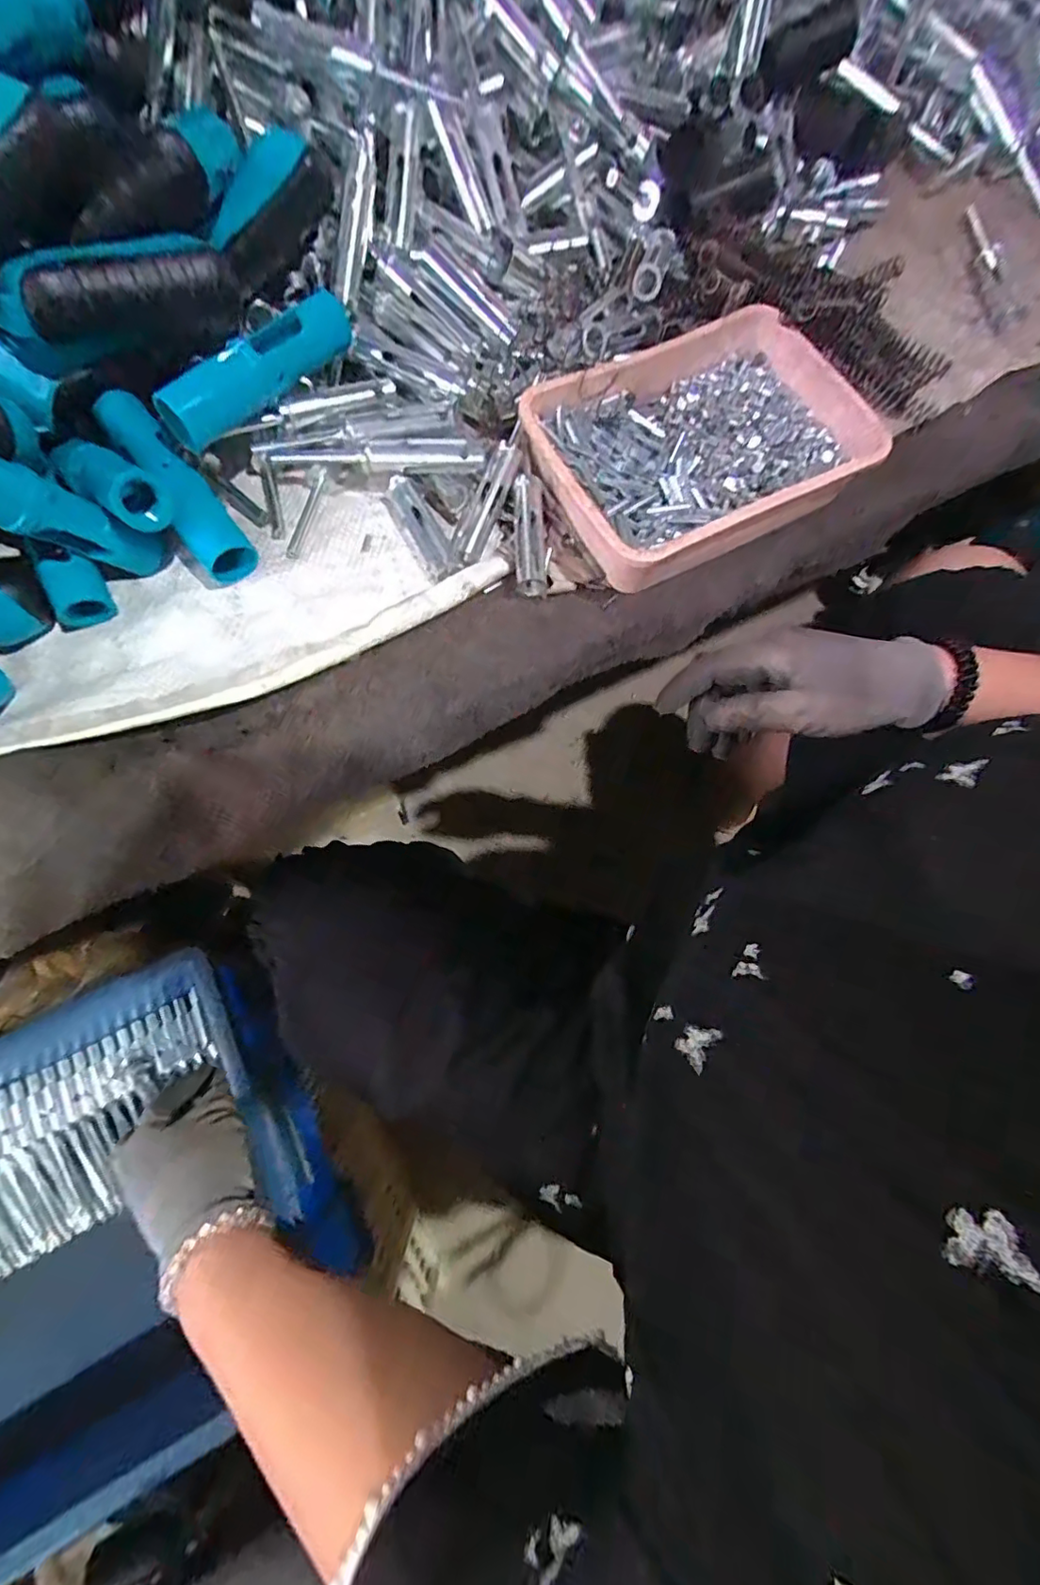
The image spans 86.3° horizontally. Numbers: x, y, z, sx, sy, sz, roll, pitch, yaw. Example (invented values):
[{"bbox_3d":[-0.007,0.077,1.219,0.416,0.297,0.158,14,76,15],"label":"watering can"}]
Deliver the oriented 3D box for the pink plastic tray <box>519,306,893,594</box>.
[{"bbox_3d":[0.111,-0.219,0.355,0.202,0.044,0.148,-27,77,-9],"label":"pink plastic tray"}]

